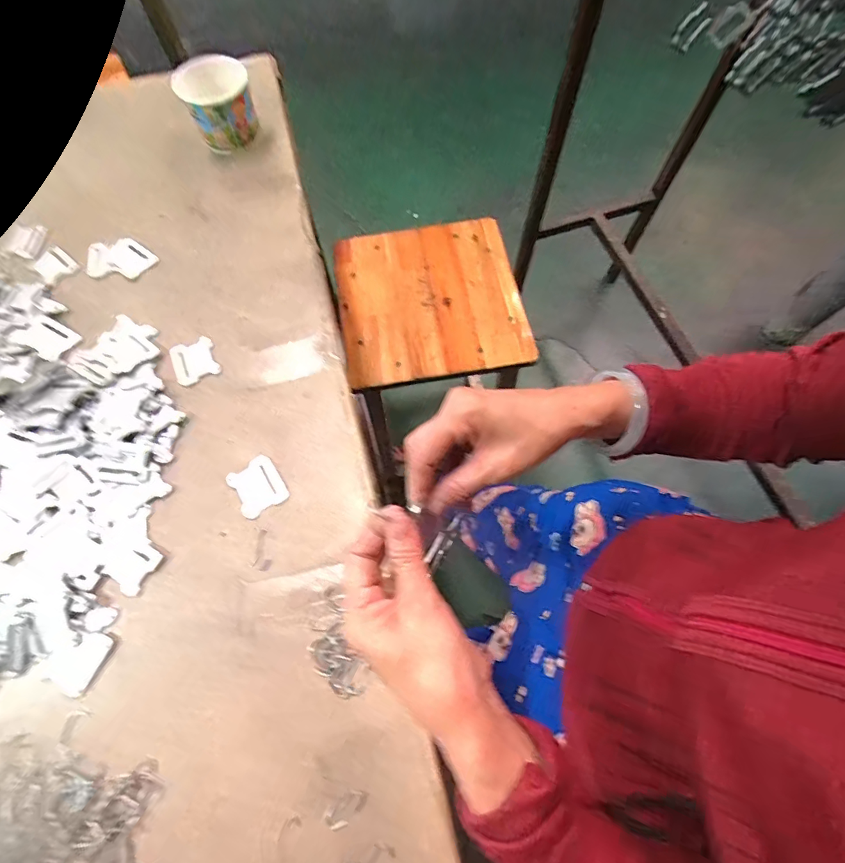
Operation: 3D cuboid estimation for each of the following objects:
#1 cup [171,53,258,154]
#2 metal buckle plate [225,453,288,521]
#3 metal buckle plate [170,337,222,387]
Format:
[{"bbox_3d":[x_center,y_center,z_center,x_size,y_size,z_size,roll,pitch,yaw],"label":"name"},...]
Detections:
[{"bbox_3d":[-0.263,-0.427,0.578,0.081,0.076,0.081,-1,69,2],"label":"cup"},{"bbox_3d":[-0.164,0.054,0.441,0.046,0.004,0.053,-31,75,-10],"label":"metal buckle plate"},{"bbox_3d":[-0.254,-0.079,0.495,0.046,0.004,0.053,-24,70,-7],"label":"metal buckle plate"}]

